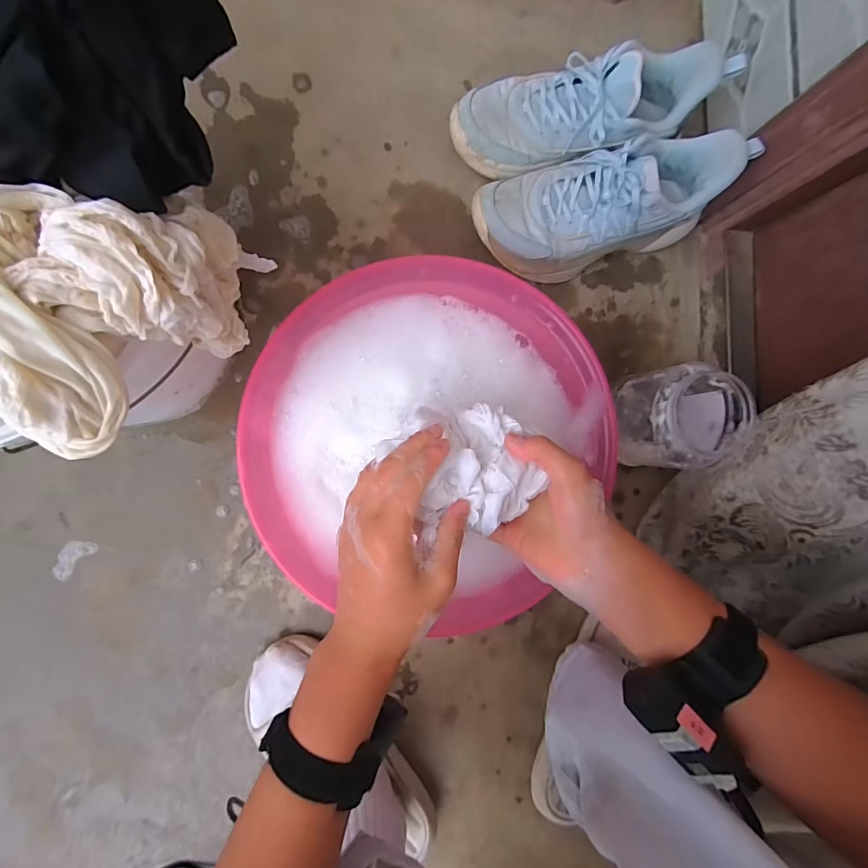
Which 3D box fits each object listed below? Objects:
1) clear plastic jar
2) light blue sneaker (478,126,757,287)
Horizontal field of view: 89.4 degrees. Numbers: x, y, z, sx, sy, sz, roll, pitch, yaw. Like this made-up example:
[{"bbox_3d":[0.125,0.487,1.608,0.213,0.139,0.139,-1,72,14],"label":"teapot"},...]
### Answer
[{"bbox_3d":[0.256,-0.018,0.484,0.086,0.138,0.101,-5,91,-7],"label":"clear plastic jar"},{"bbox_3d":[0.179,-0.252,0.484,0.254,0.120,0.107,-20,92,-7],"label":"light blue sneaker"}]

